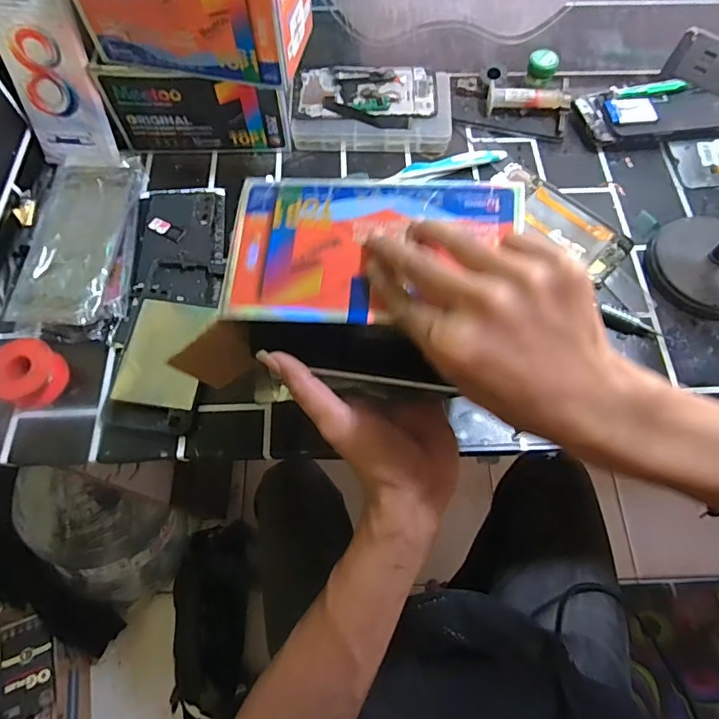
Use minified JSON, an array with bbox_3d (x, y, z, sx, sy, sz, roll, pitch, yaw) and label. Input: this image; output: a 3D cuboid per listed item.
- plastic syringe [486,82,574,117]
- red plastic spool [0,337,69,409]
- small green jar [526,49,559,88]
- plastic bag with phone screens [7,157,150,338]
[{"bbox_3d":[0.187,-0.287,0.528,0.089,0.015,0.025,10,66,5],"label":"plastic syringe"},{"bbox_3d":[-0.280,0.010,0.402,0.054,0.029,0.052,0,66,0],"label":"red plastic spool"},{"bbox_3d":[0.201,-0.321,0.529,0.032,0.025,0.031,0,66,0],"label":"small green jar"},{"bbox_3d":[-0.263,-0.113,0.452,0.095,0.029,0.191,-5,66,-2],"label":"plastic bag with phone screens"}]

